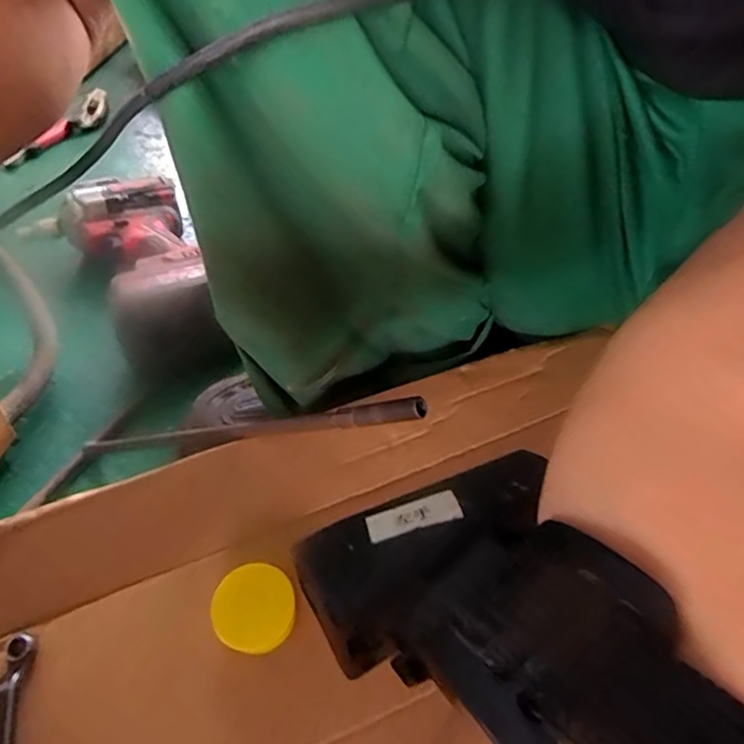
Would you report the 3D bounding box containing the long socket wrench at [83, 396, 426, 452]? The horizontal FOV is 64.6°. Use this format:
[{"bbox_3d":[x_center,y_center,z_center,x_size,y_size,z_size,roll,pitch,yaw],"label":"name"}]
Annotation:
[{"bbox_3d":[-0.084,0.034,0.333,0.258,0.008,0.009,-10,34,33],"label":"long socket wrench"}]

